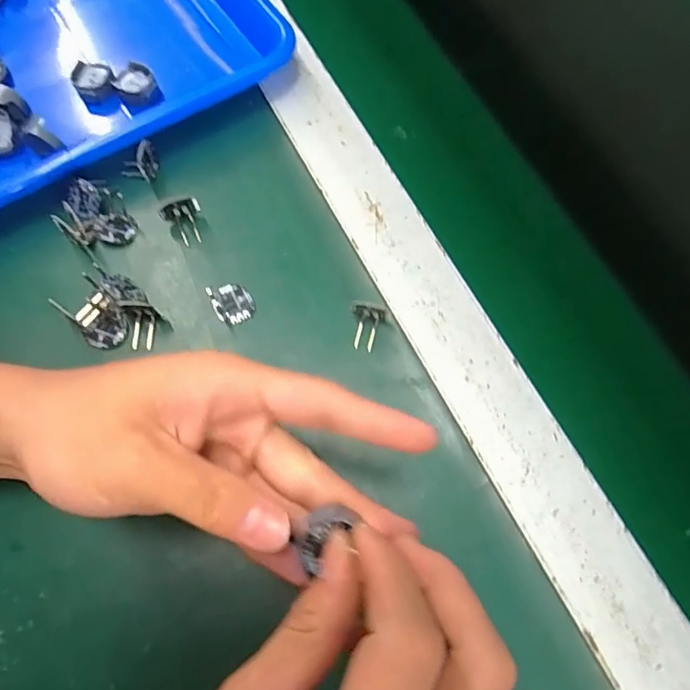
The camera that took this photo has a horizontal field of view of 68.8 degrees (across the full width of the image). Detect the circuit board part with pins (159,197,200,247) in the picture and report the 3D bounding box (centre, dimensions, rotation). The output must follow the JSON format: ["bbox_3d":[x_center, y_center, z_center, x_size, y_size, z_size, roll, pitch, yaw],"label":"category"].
[{"bbox_3d":[-0.097,-0.075,0.307,0.023,0.022,0.018,-27,73,-11],"label":"circuit board part with pins"}]

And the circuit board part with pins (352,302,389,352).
[{"bbox_3d":[0.012,-0.011,0.289,0.022,0.010,0.025,14,70,3],"label":"circuit board part with pins"}]

